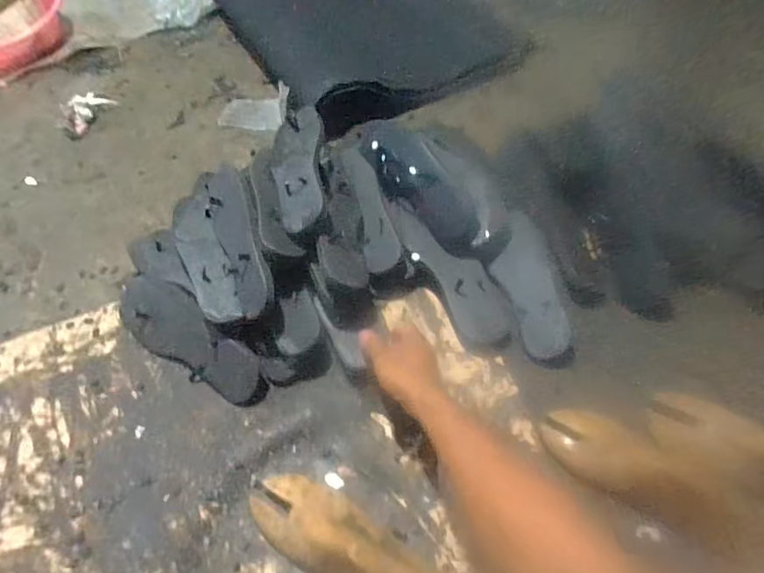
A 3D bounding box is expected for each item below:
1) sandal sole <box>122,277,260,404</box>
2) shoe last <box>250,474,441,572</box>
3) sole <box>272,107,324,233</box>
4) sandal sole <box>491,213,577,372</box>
[{"bbox_3d":[-0.270,0.060,0.679,0.248,0.107,0.022,24,18,20],"label":"sandal sole"},{"bbox_3d":[-0.034,0.269,0.505,0.255,0.080,0.080,23,60,20],"label":"shoe last"},{"bbox_3d":[-0.120,-0.172,0.690,0.070,0.020,0.233,-6,54,1],"label":"sole"},{"bbox_3d":[0.201,0.004,0.666,0.073,0.020,0.211,-10,74,-2],"label":"sandal sole"}]

